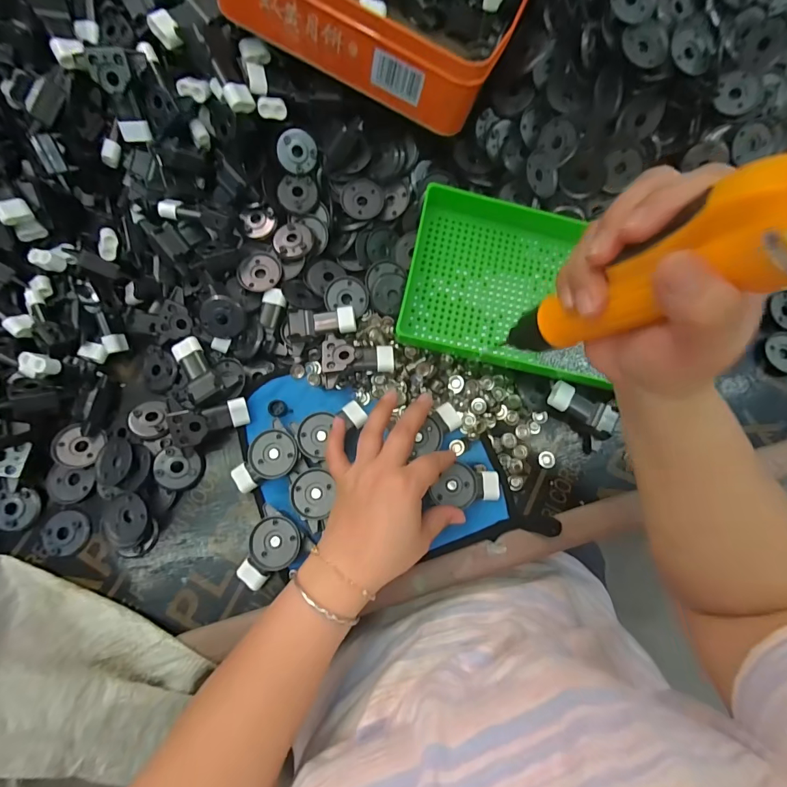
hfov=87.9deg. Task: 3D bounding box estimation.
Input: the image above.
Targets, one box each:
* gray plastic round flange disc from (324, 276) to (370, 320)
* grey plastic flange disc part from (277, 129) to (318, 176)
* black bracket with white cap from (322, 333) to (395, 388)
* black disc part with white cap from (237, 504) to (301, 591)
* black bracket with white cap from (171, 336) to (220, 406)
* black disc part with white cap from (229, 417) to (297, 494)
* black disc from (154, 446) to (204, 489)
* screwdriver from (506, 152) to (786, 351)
[{"bbox_3d":[-0.046,-0.098,0.410,0.042,0.011,0.039,0,77,-1],"label":"gray plastic round flange disc"},{"bbox_3d":[-0.095,-0.237,0.400,0.037,0.004,0.037,-5,113,-7],"label":"grey plastic flange disc part"},{"bbox_3d":[-0.033,-0.031,0.388,0.065,0.034,0.051,-5,77,-2],"label":"black bracket with white cap"},{"bbox_3d":[-0.105,0.138,0.356,0.043,0.029,0.067,20,78,4],"label":"black disc part with white cap"},{"bbox_3d":[-0.185,-0.022,0.385,0.028,0.027,0.064,-32,79,-7],"label":"black bracket with white cap"},{"bbox_3d":[-0.113,0.063,0.374,0.043,0.028,0.067,36,79,7],"label":"black disc part with white cap"},{"bbox_3d":[-0.194,0.068,0.371,0.040,0.005,0.037,3,83,-25],"label":"black disc"},{"bbox_3d":[0.114,-0.048,0.177,0.038,0.183,0.028,31,78,-7],"label":"screwdriver"}]

